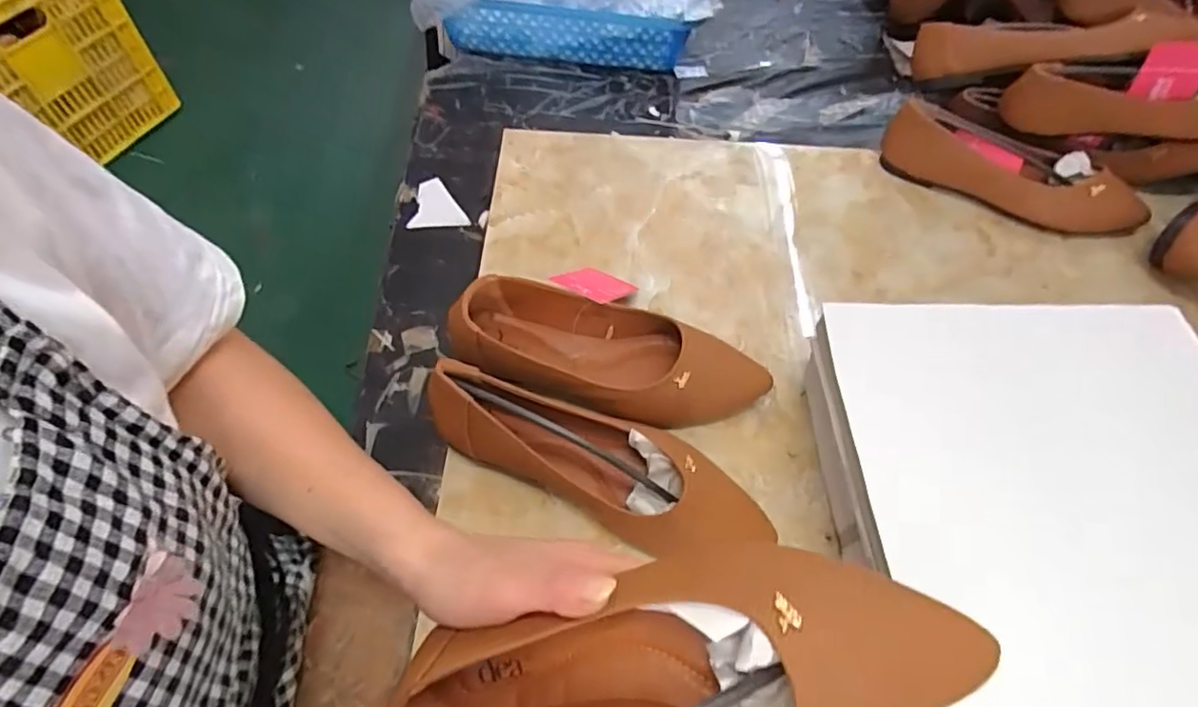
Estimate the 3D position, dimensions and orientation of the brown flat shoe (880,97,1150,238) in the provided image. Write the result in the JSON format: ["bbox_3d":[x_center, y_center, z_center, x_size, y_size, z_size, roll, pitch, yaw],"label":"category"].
[{"bbox_3d":[0.410,-0.184,0.615,0.248,0.059,0.070,24,60,12],"label":"brown flat shoe"}]

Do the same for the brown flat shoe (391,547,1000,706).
[{"bbox_3d":[0.022,0.134,0.265,0.247,0.070,0.068,-20,57,19],"label":"brown flat shoe"}]

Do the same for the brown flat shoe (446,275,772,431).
[{"bbox_3d":[0.008,0.003,0.479,0.244,0.063,0.087,11,58,4],"label":"brown flat shoe"}]

